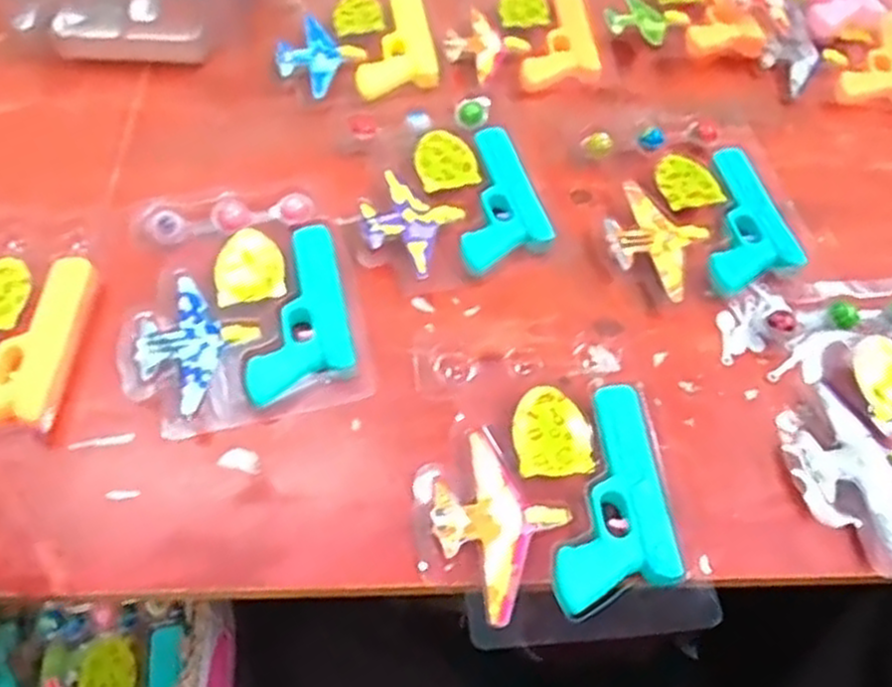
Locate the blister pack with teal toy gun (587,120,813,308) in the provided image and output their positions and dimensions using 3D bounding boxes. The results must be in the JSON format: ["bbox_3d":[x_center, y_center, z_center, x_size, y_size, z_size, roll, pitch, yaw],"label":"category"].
[{"bbox_3d":[0.159,-0.100,0.506,0.128,0.015,0.159,-11,57,-9],"label":"blister pack with teal toy gun"}]

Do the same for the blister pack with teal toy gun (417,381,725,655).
[{"bbox_3d":[0.054,0.080,0.386,0.126,0.015,0.137,-6,56,-6],"label":"blister pack with teal toy gun"}]

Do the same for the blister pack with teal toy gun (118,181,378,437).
[{"bbox_3d":[-0.122,-0.030,0.452,0.132,0.016,0.163,-12,57,-9],"label":"blister pack with teal toy gun"}]

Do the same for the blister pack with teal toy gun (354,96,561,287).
[{"bbox_3d":[-0.005,-0.105,0.502,0.124,0.011,0.147,-15,58,-12],"label":"blister pack with teal toy gun"}]

